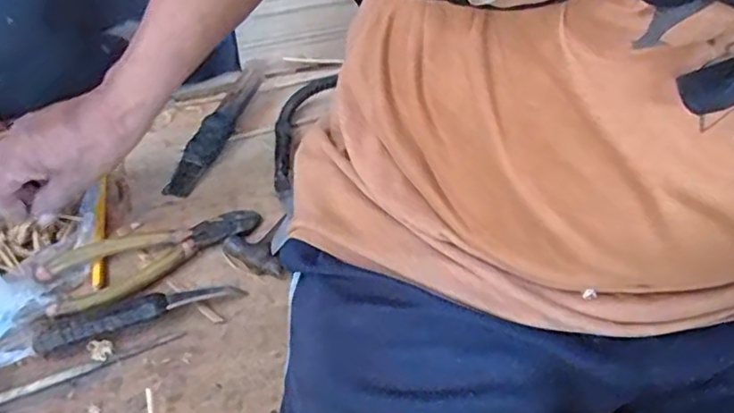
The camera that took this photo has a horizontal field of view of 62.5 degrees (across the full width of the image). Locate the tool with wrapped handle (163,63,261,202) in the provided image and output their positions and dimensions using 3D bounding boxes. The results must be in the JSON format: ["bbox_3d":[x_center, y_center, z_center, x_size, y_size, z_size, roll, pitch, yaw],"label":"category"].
[{"bbox_3d":[-0.142,-0.075,0.573,0.029,0.025,0.160,16,52,7],"label":"tool with wrapped handle"}]

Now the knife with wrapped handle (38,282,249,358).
[{"bbox_3d":[-0.164,0.076,0.443,0.144,0.017,0.020,-17,55,-19],"label":"knife with wrapped handle"}]

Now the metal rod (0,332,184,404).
[{"bbox_3d":[-0.214,0.119,0.412,0.173,0.004,0.010,-17,55,-19],"label":"metal rod"}]

